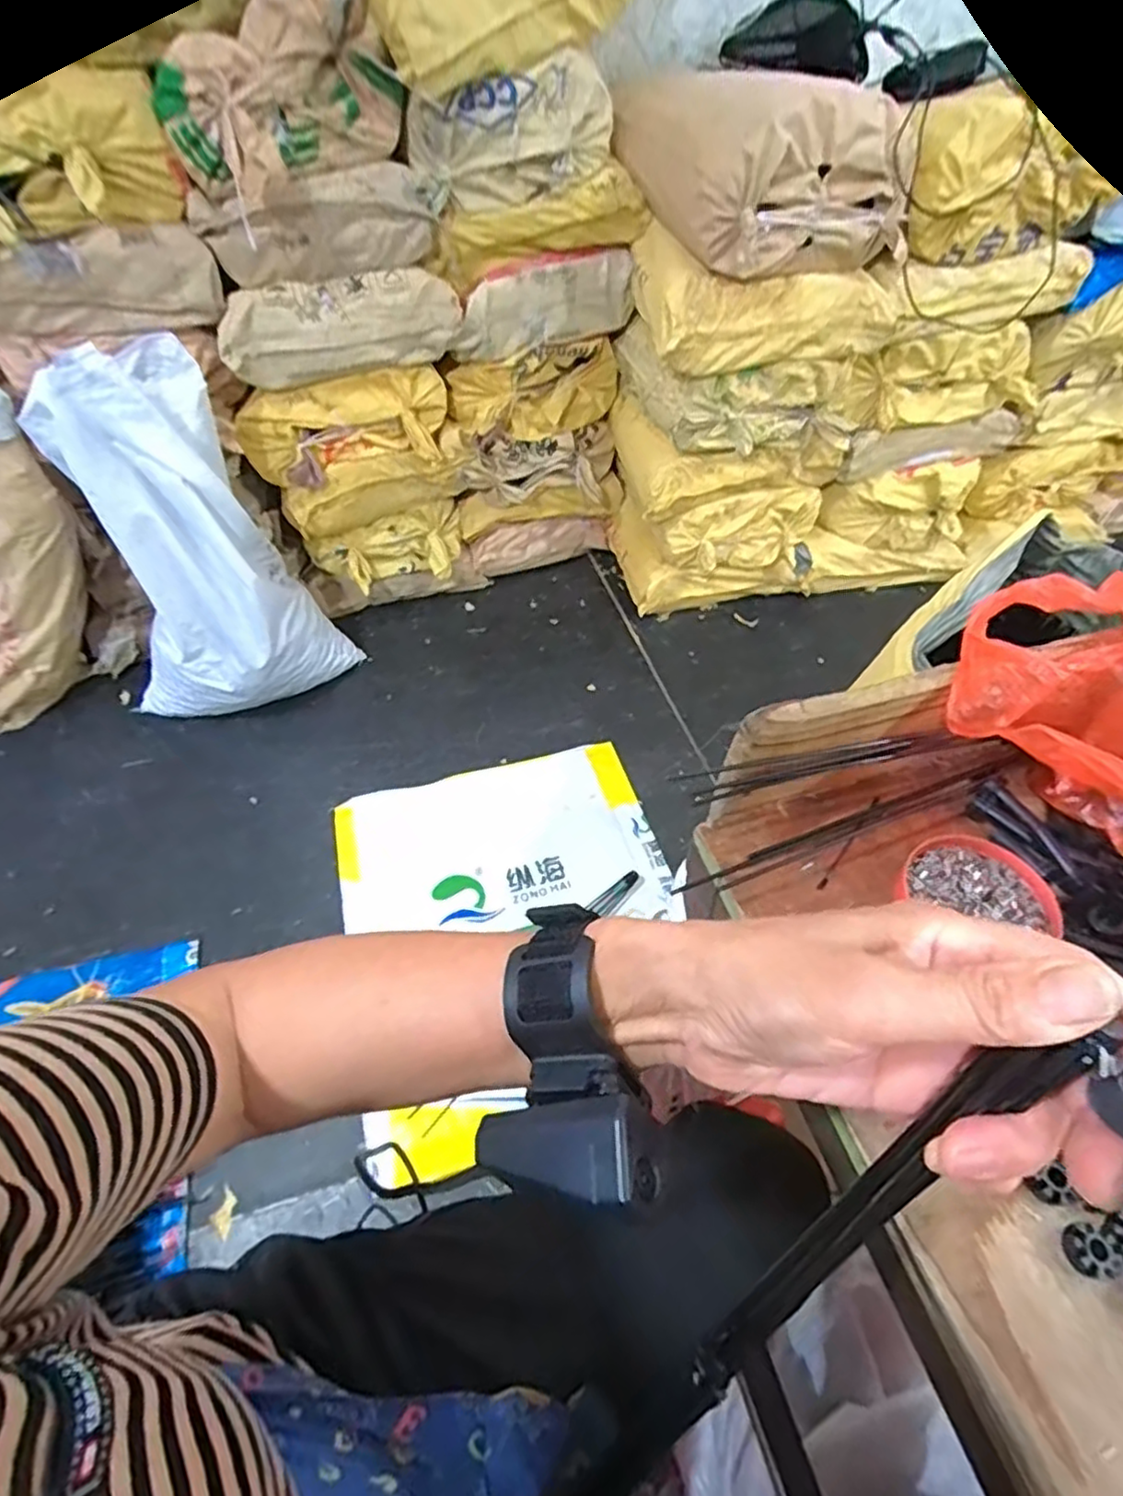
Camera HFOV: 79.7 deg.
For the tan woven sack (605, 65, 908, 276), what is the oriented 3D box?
[{"bbox_3d":[0.333,-0.966,1.123,0.386,0.244,0.329,-15,52,-11],"label":"tan woven sack"}]

